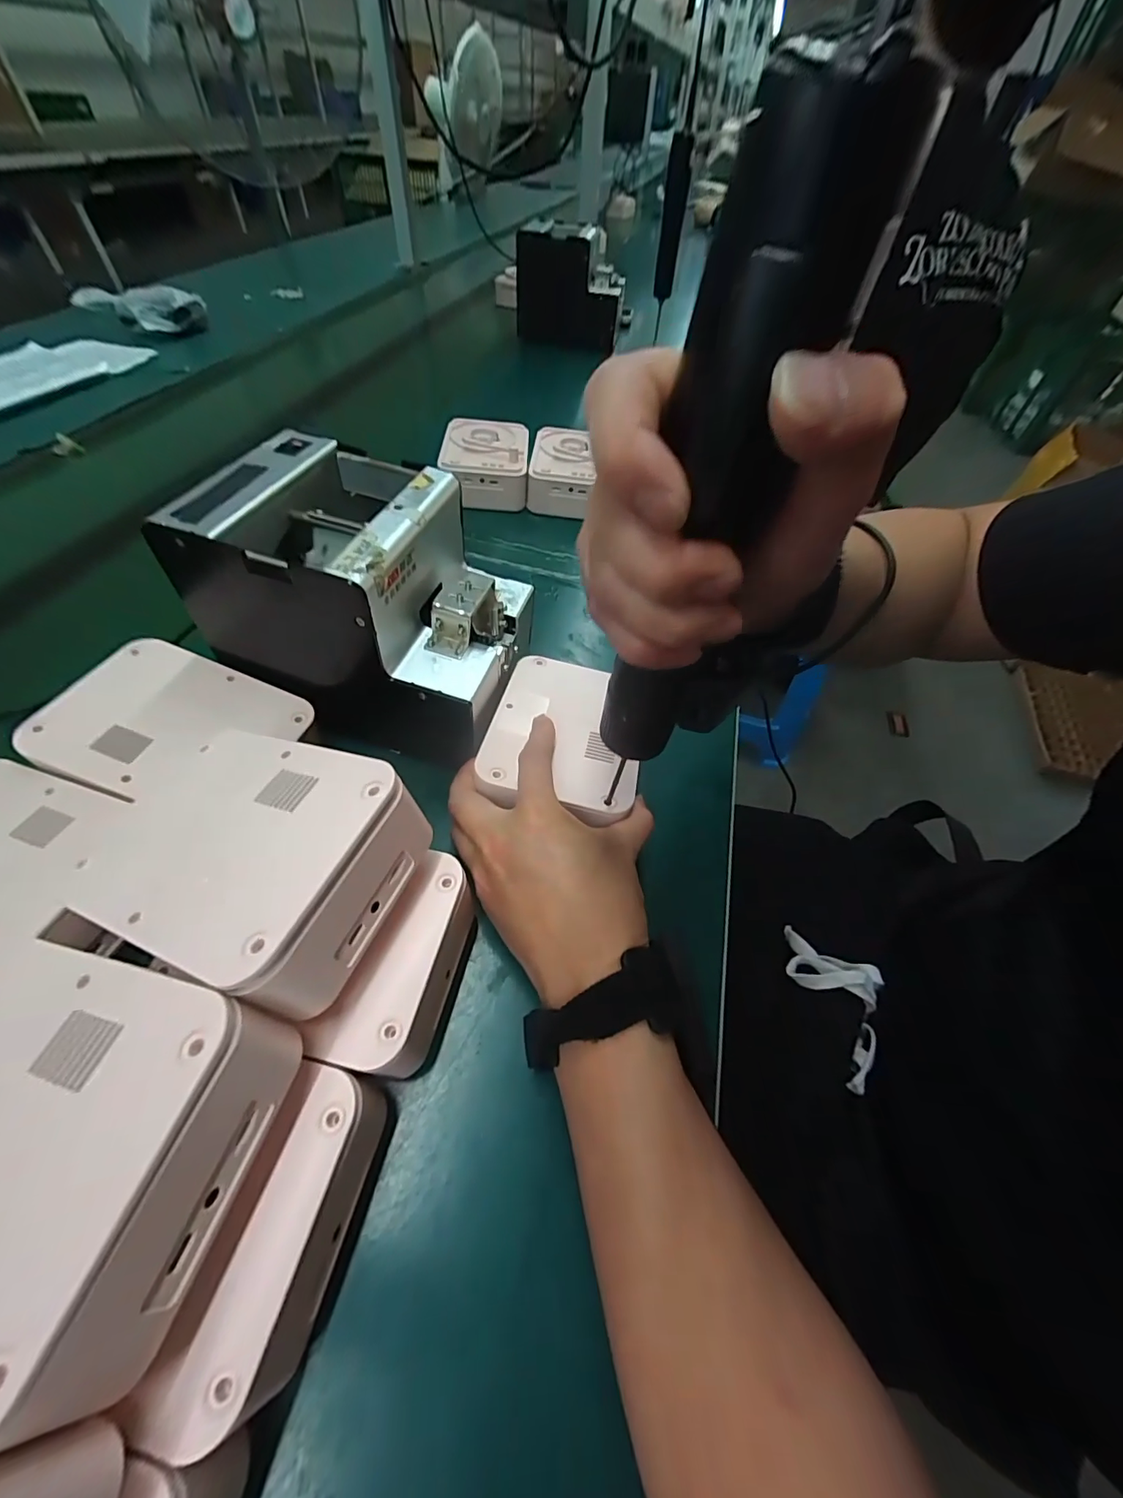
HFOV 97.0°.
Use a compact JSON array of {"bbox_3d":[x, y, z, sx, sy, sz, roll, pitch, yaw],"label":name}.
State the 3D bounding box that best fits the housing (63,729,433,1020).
[{"bbox_3d":[-0.136,0.047,0.223,0.140,0.044,0.098,9,52,21],"label":"housing"}]

